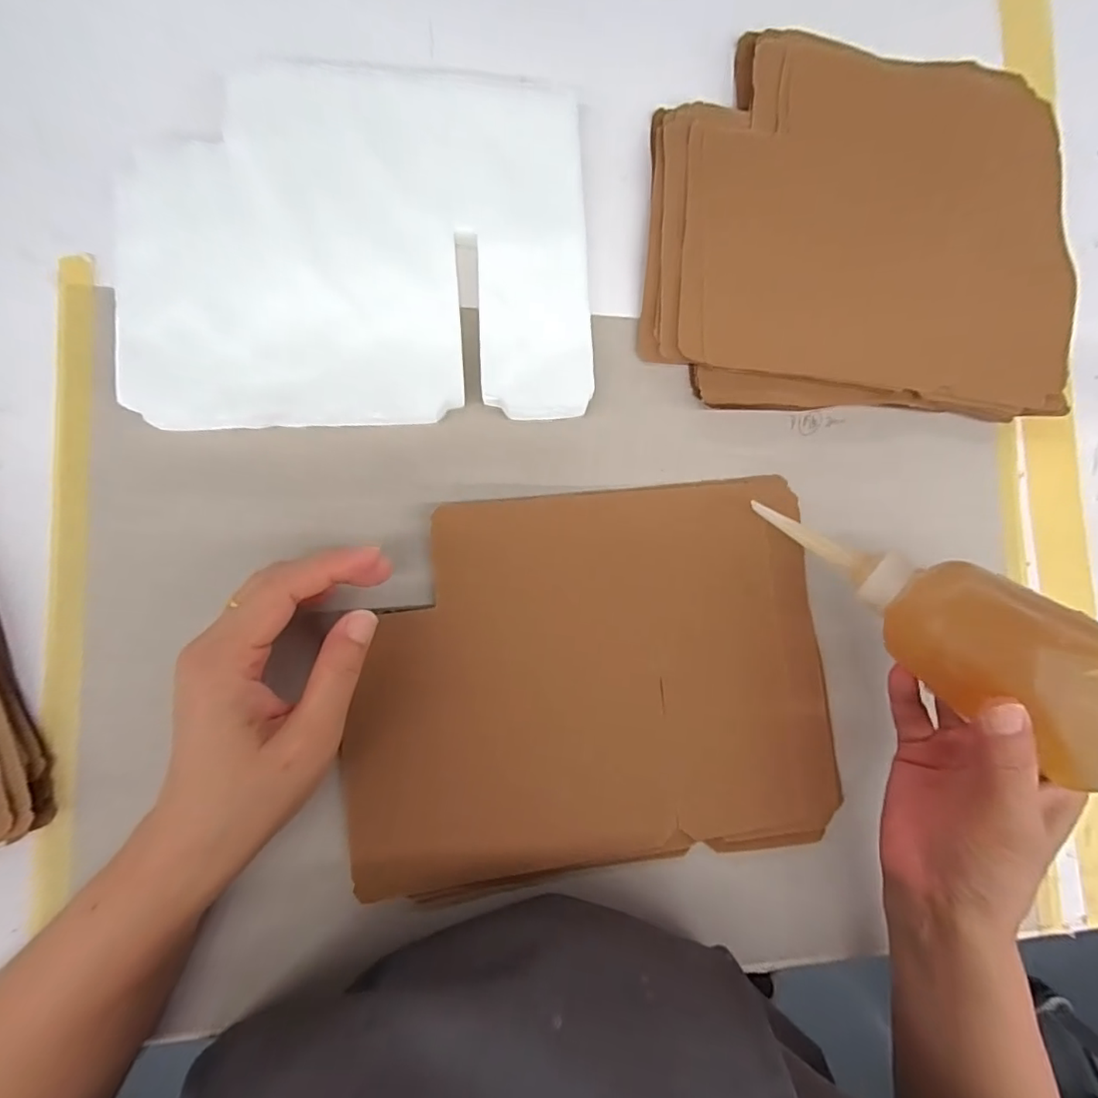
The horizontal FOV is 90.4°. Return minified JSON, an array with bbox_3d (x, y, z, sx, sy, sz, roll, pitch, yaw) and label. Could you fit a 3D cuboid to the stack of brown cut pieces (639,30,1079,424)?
[{"bbox_3d":[0.190,-0.189,0.327,0.267,0.016,0.211,0,89,-8],"label":"stack of brown cut pieces"}]

